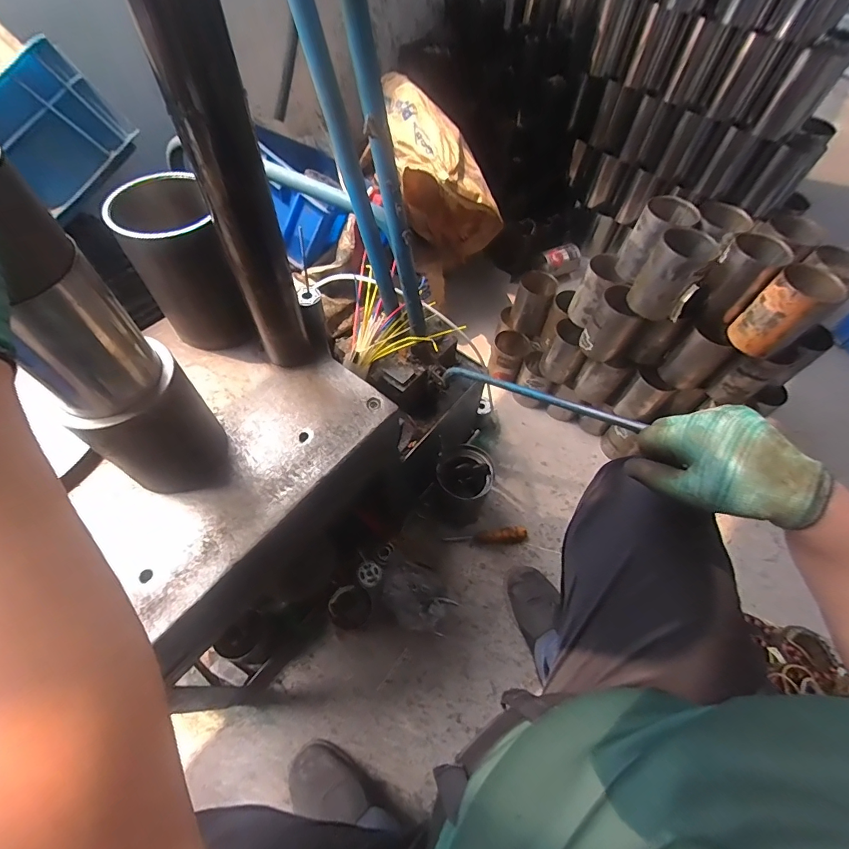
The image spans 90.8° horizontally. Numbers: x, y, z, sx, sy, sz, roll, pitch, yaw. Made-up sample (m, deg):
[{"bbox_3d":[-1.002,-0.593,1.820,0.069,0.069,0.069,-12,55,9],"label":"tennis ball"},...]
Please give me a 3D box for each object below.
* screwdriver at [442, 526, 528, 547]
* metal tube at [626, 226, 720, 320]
[{"bbox_3d":[0.139,0.250,0.920,0.180,0.030,0.032,-6,59,-7],"label":"screwdriver"},{"bbox_3d":[0.438,-0.266,0.747,0.094,0.127,0.092,35,62,17],"label":"metal tube"}]

